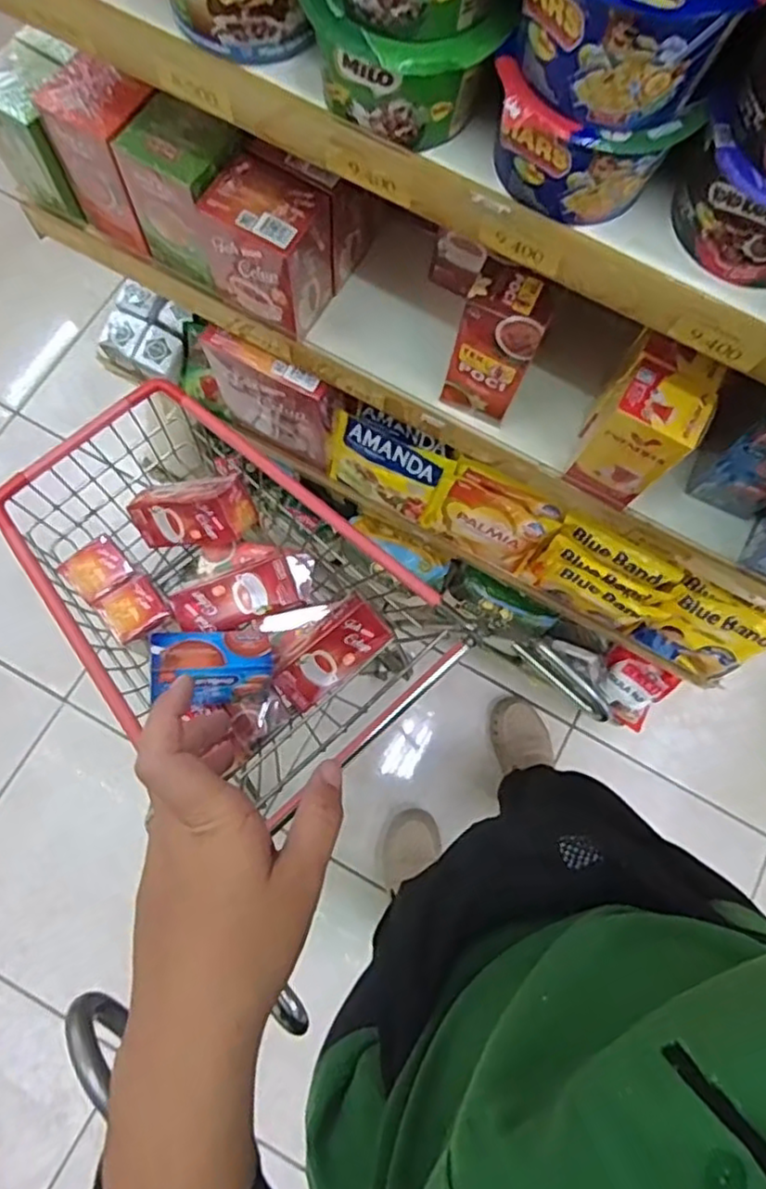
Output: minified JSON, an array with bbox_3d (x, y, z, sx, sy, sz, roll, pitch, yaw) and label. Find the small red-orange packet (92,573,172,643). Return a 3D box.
[{"bbox_3d":[-0.271,0.016,0.726,0.062,0.025,0.050,-32,78,-10],"label":"small red-orange packet"}]

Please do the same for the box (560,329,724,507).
[{"bbox_3d":[0.203,-0.131,0.538,0.068,0.139,0.062,27,76,3],"label":"box"}]

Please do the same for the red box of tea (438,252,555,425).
[{"bbox_3d":[0.092,-0.200,0.549,0.063,0.145,0.036,24,76,3],"label":"red box of tea"}]

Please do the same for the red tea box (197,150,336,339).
[{"bbox_3d":[-0.097,-0.295,0.576,0.084,0.110,0.072,28,76,4],"label":"red tea box"}]

